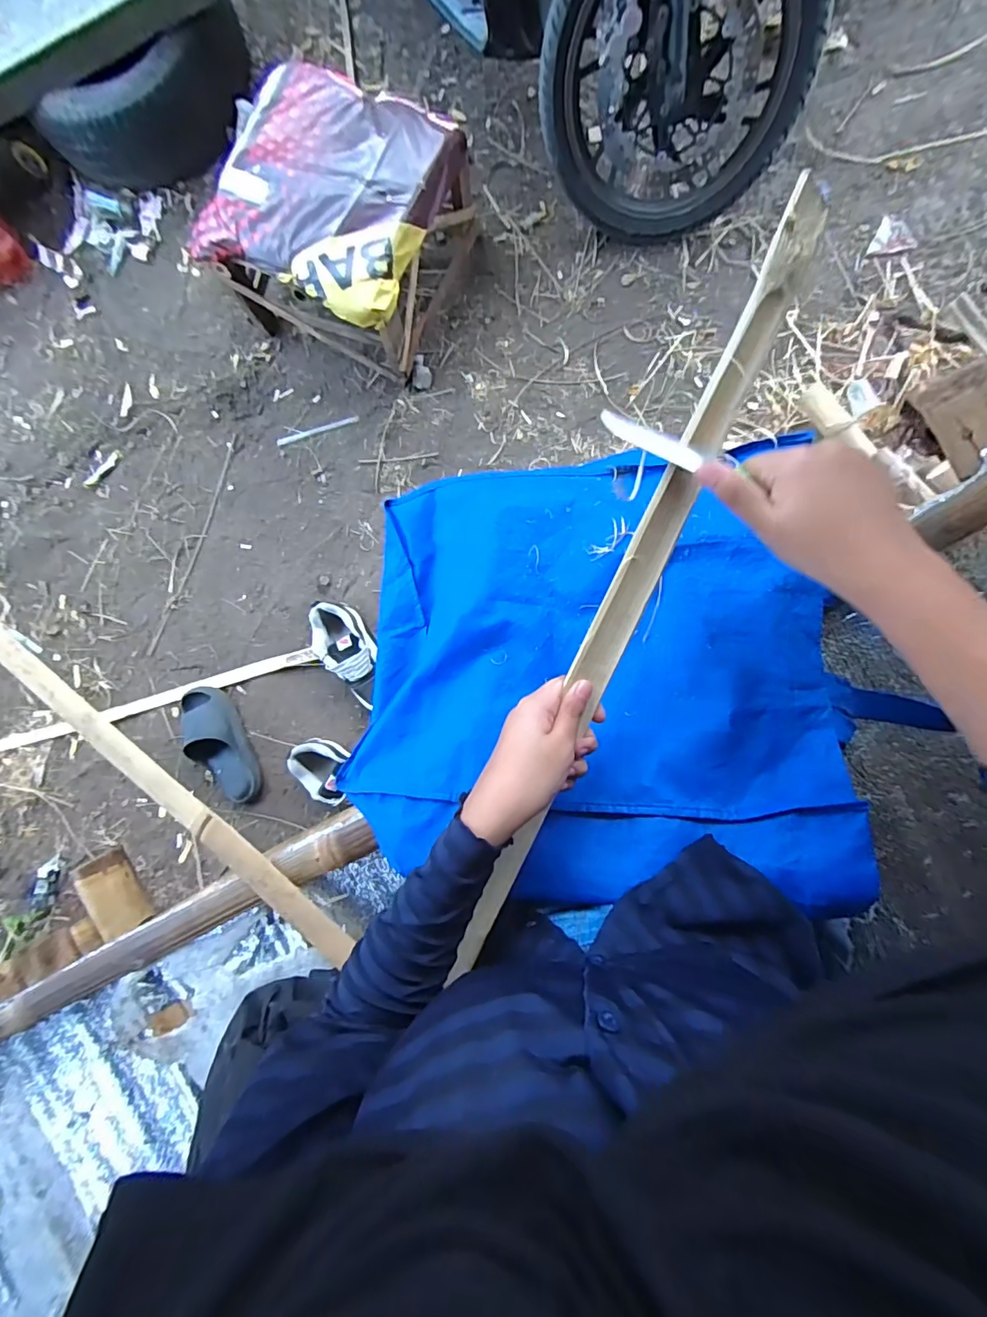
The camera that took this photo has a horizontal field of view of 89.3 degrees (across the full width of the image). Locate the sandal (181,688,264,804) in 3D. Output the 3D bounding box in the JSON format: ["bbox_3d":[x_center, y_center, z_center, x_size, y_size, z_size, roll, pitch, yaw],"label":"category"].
[{"bbox_3d":[-0.638,0.201,1.145,0.117,0.074,0.293,-30,87,8],"label":"sandal"}]

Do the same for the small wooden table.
[{"bbox_3d":[-0.314,-0.948,1.108,0.433,0.302,0.447,24,95,7],"label":"small wooden table"}]

